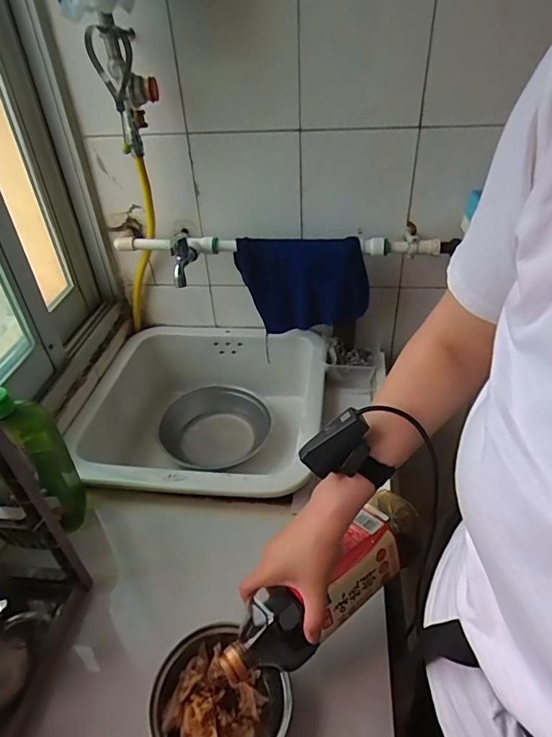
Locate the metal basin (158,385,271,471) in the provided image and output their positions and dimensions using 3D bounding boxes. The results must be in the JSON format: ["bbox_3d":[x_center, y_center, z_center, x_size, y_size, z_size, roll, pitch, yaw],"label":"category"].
[{"bbox_3d":[-0.128,0.124,0.995,0.221,0.068,0.230,-1,39,1],"label":"metal basin"}]

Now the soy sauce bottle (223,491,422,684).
[{"bbox_3d":[0.059,0.231,0.512,0.269,0.069,0.075,-29,46,-25],"label":"soy sauce bottle"}]

